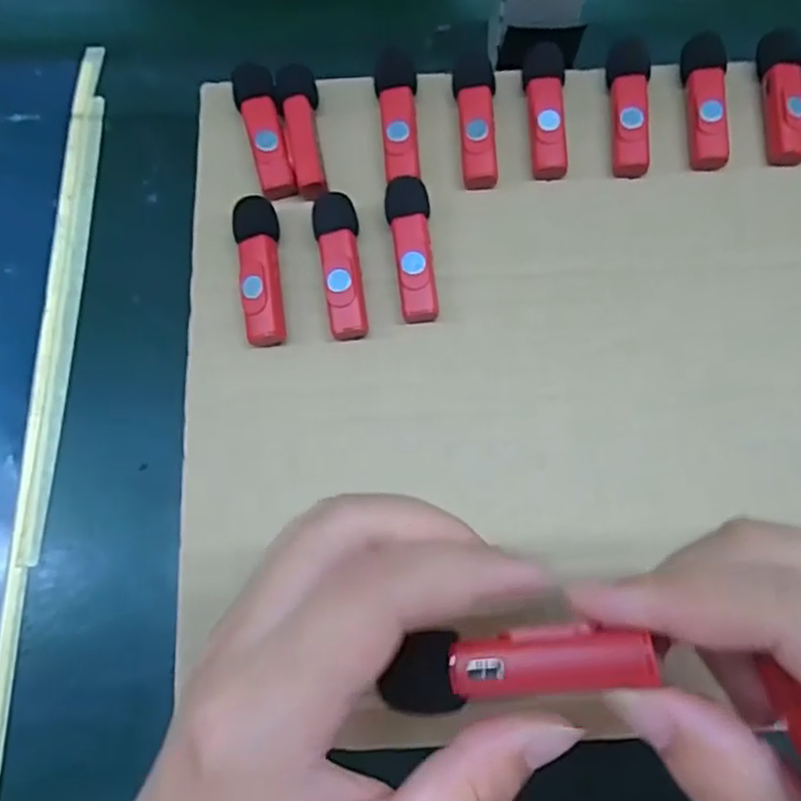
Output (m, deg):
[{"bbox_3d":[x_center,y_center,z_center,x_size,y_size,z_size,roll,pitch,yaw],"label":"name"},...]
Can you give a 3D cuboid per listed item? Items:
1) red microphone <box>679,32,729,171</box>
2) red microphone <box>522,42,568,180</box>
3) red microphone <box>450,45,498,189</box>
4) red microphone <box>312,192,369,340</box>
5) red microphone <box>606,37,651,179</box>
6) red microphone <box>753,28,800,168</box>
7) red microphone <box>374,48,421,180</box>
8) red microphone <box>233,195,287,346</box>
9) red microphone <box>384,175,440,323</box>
[{"bbox_3d":[0.141,-0.138,0.316,0.018,0.018,0.062,3,71,2],"label":"red microphone"},{"bbox_3d":[0.067,-0.133,0.314,0.018,0.016,0.060,-3,71,-1],"label":"red microphone"},{"bbox_3d":[0.035,-0.131,0.315,0.019,0.015,0.067,-4,71,-1],"label":"red microphone"},{"bbox_3d":[-0.025,-0.059,0.295,0.019,0.015,0.065,-10,71,-3],"label":"red microphone"},{"bbox_3d":[0.106,-0.136,0.316,0.018,0.015,0.064,1,71,1],"label":"red microphone"},{"bbox_3d":[0.178,-0.142,0.319,0.017,0.019,0.066,1,71,1],"label":"red microphone"},{"bbox_3d":[-0.001,-0.131,0.314,0.018,0.016,0.064,-5,71,-1],"label":"red microphone"},{"bbox_3d":[-0.061,-0.056,0.294,0.018,0.017,0.064,-5,71,-2],"label":"red microphone"},{"bbox_3d":[0.005,-0.067,0.297,0.018,0.016,0.065,-5,71,-1],"label":"red microphone"}]

